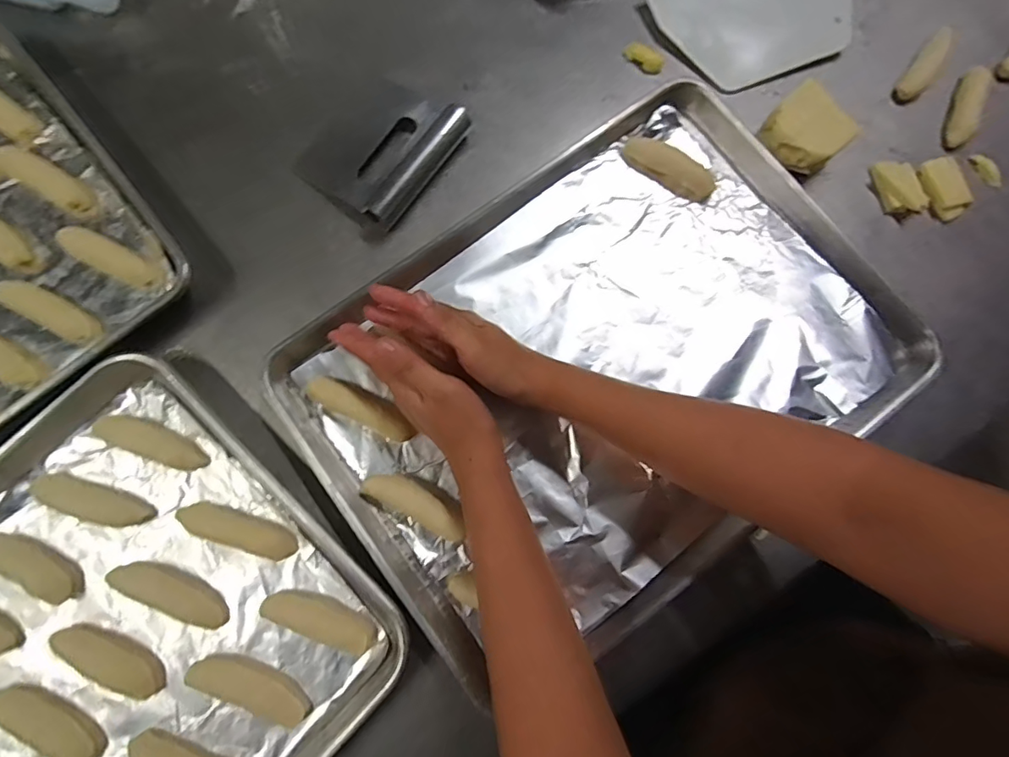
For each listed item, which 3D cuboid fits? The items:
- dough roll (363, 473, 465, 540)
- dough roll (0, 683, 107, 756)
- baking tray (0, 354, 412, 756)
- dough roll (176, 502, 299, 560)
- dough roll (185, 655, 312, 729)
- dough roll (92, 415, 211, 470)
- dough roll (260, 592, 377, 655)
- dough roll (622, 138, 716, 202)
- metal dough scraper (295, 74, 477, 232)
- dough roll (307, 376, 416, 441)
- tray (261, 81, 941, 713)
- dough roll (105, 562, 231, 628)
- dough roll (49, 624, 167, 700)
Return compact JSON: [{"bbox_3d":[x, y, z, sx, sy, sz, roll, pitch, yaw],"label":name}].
[{"bbox_3d":[-0.067,0.094,0.391,0.081,0.017,0.028,27,80,5],"label":"dough roll"},{"bbox_3d":[-0.328,0.245,0.362,0.086,0.014,0.027,28,80,5],"label":"dough roll"},{"bbox_3d":[-0.334,0.237,0.367,0.344,0.033,0.463,44,81,7],"label":"baking tray"},{"bbox_3d":[-0.204,0.115,0.387,0.089,0.011,0.022,18,79,3],"label":"dough roll"},{"bbox_3d":[-0.183,0.222,0.367,0.087,0.022,0.027,24,79,4],"label":"dough roll"},{"bbox_3d":[-0.276,0.048,0.397,0.087,0.012,0.023,21,79,4],"label":"dough roll"},{"bbox_3d":[-0.136,0.177,0.377,0.084,0.020,0.023,21,79,3],"label":"dough roll"},{"bbox_3d":[0.146,-0.187,0.451,0.085,0.015,0.028,35,80,6],"label":"dough roll"},{"bbox_3d":[-0.109,-0.208,0.446,0.115,0.028,0.123,35,80,6],"label":"metal dough scraper"},{"bbox_3d":[-0.112,0.023,0.405,0.088,0.016,0.025,26,80,4],"label":"dough roll"},{"bbox_3d":[0.079,-0.011,0.410,0.447,0.026,0.334,-37,81,-7],"label":"tray"},{"bbox_3d":[-0.249,0.158,0.380,0.090,0.014,0.025,24,79,4],"label":"dough roll"},{"bbox_3d":[-0.290,0.205,0.373,0.084,0.012,0.028,22,79,4],"label":"dough roll"}]

